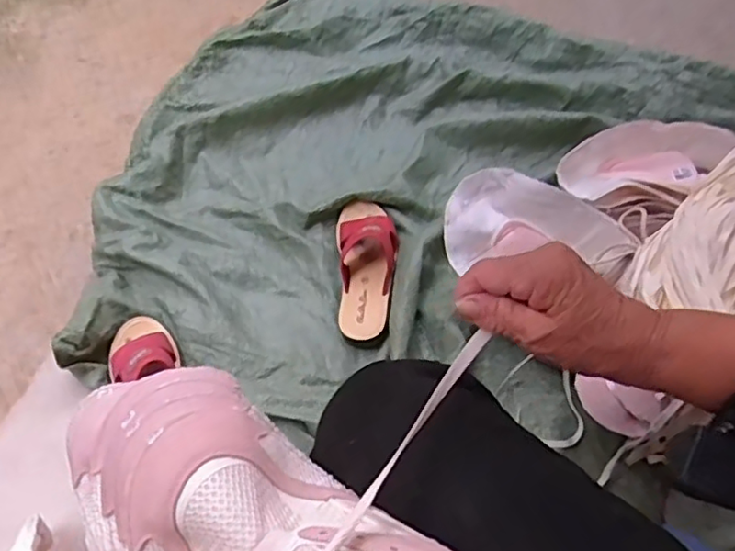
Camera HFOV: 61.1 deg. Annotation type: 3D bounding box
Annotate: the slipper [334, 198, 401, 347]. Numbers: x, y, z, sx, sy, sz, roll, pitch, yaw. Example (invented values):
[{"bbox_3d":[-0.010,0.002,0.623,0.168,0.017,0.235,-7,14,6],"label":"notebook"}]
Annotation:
[{"bbox_3d":[0.002,-0.016,0.872,0.088,0.057,0.227,-2,60,-2],"label":"slipper"}]

